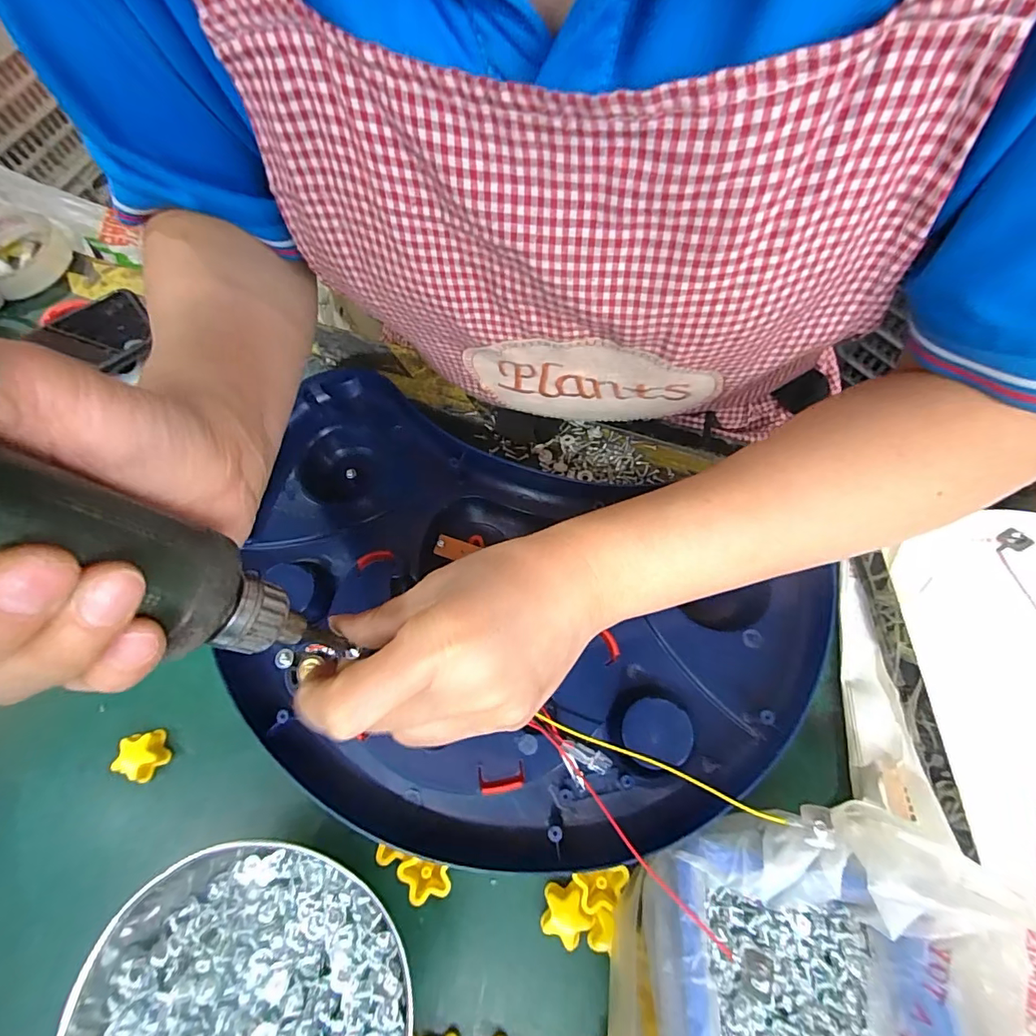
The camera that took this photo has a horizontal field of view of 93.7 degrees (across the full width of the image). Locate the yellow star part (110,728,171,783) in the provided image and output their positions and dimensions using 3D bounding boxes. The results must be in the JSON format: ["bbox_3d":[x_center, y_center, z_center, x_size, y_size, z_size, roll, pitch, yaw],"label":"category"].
[{"bbox_3d":[-0.210,0.134,0.272,0.023,0.014,0.025,-7,68,2],"label":"yellow star part"}]

